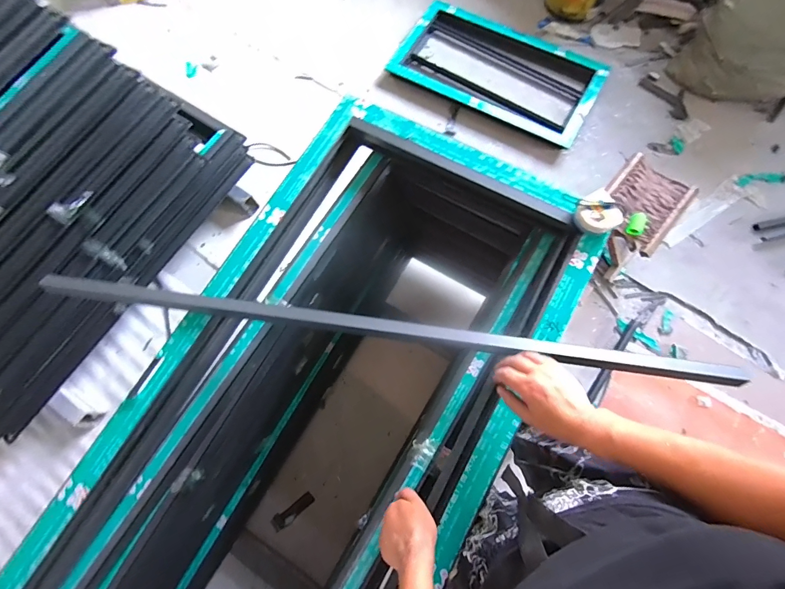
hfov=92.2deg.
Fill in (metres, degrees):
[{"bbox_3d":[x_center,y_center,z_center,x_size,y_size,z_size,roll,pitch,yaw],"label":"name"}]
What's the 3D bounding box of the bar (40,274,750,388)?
[{"bbox_3d":[-0.032,0.055,0.617,1.120,0.032,0.028,8,74,4],"label":"bar"}]

